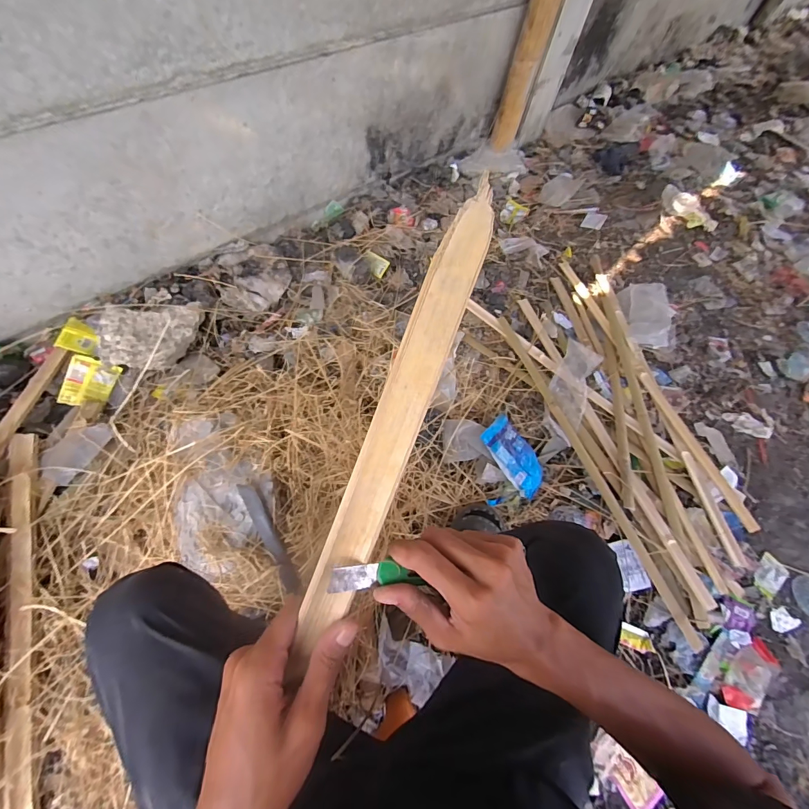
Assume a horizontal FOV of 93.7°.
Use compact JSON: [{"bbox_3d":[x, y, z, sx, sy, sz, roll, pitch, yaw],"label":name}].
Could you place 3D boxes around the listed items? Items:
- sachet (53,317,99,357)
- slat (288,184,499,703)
[{"bbox_3d":[-0.823,-0.173,0.963,0.078,0.015,0.080,18,76,-34],"label":"sachet"},{"bbox_3d":[-0.010,0.026,0.269,0.033,0.012,0.354,22,93,8],"label":"slat"}]

